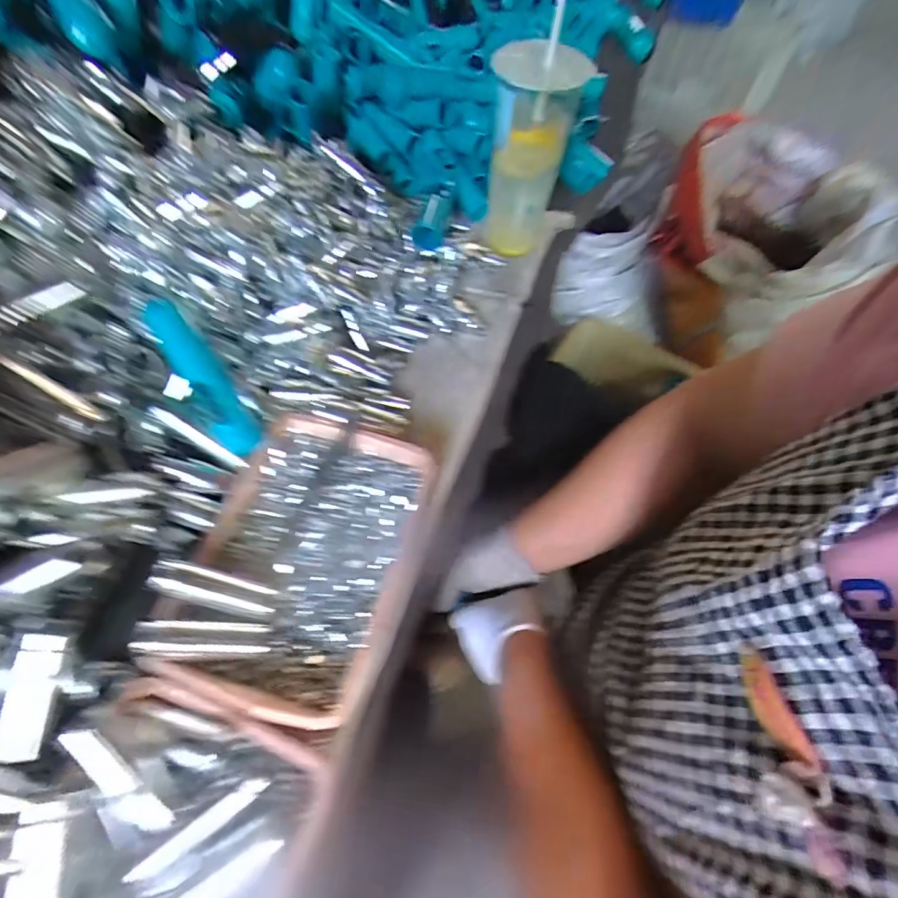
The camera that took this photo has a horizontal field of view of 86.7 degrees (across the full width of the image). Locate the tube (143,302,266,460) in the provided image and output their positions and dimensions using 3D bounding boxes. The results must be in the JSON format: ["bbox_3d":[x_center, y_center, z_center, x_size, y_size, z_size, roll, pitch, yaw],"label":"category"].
[{"bbox_3d":[-0.187,-0.057,0.357,0.029,0.027,0.132,-34,94,-21],"label":"tube"}]

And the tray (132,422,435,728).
[{"bbox_3d":[-0.104,0.070,0.344,0.135,0.027,0.203,17,61,6],"label":"tray"}]

